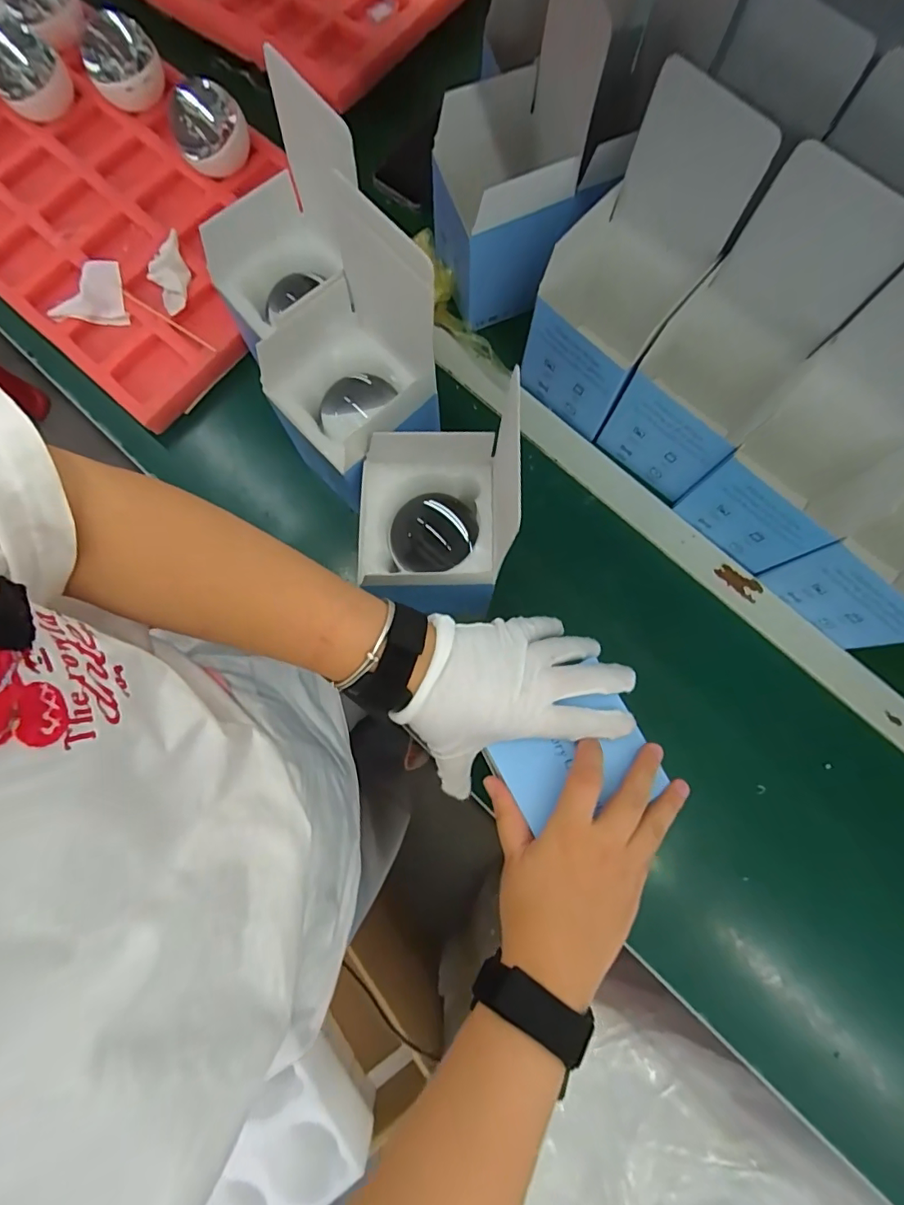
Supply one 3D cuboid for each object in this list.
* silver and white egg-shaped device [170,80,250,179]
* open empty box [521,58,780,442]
[{"bbox_3d":[-0.257,-0.503,0.542,0.075,0.070,0.078,0,79,0],"label":"silver and white egg-shaped device"},{"bbox_3d":[0.148,-0.276,0.453,0.119,0.208,0.148,27,80,6],"label":"open empty box"}]

